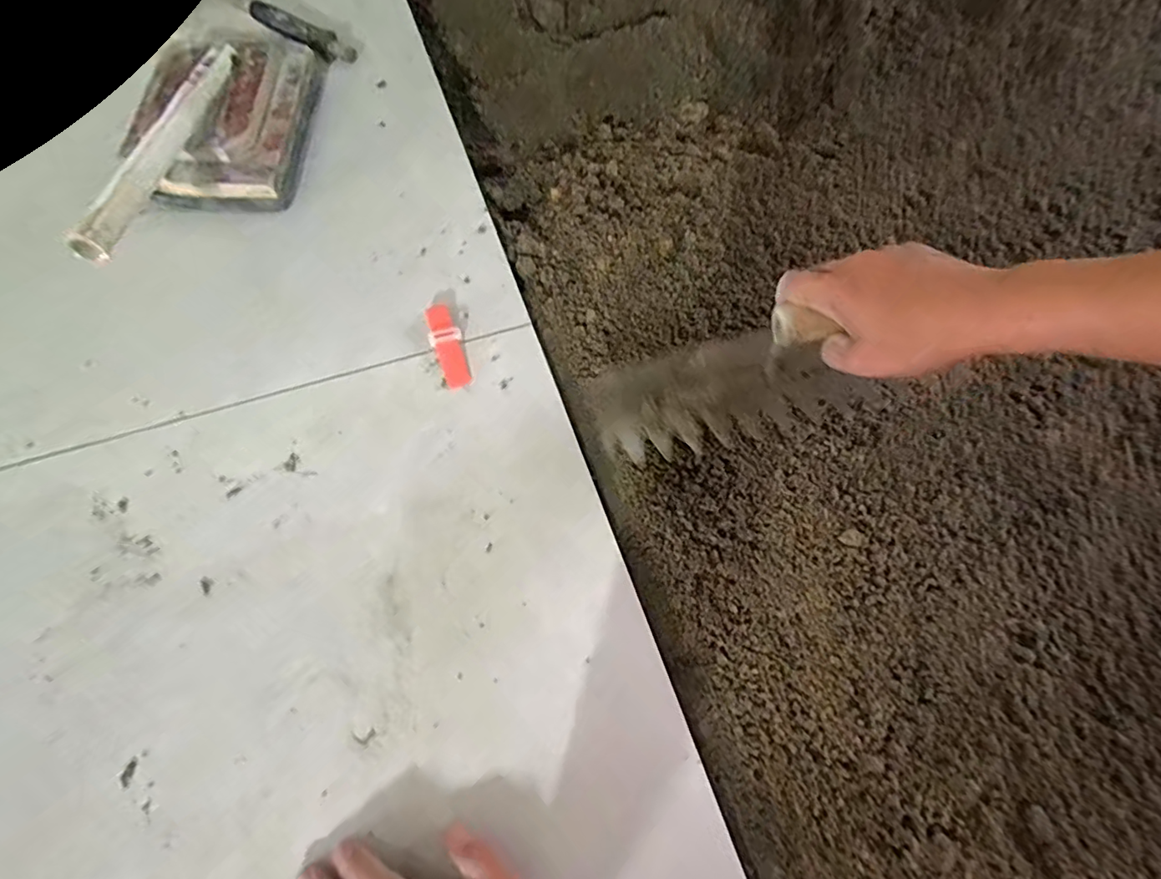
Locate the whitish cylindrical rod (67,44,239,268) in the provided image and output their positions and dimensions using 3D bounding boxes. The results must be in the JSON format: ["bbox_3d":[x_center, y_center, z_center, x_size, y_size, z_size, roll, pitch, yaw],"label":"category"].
[{"bbox_3d":[-0.376,-0.276,0.507,0.023,0.024,0.320,-1,56,-3],"label":"whitish cylindrical rod"}]

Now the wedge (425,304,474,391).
[{"bbox_3d":[-0.125,-0.089,0.522,0.027,0.015,0.087,-17,70,-9],"label":"wedge"}]

